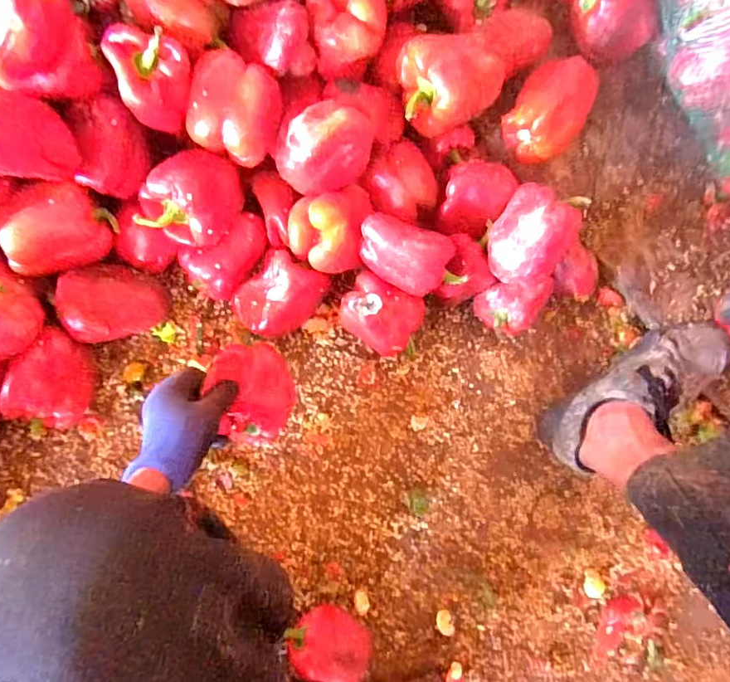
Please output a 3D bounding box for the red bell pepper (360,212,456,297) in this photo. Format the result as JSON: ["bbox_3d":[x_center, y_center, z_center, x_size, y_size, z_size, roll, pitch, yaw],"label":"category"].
[{"bbox_3d":[0.043,-0.097,0.589,0.108,0.075,0.065,20,82,-3],"label":"red bell pepper"}]

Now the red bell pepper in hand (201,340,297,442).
[{"bbox_3d":[-0.133,0.066,0.620,0.091,0.078,0.119,-6,84,-6],"label":"red bell pepper in hand"}]

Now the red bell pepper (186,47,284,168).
[{"bbox_3d":[-0.145,-0.255,0.562,0.091,0.068,0.096,16,82,-4],"label":"red bell pepper"}]

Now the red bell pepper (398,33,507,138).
[{"bbox_3d":[0.103,-0.297,0.586,0.119,0.069,0.092,-8,84,-6],"label":"red bell pepper"}]

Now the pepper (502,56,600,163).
[{"bbox_3d":[0.239,-0.294,0.645,0.095,0.070,0.117,35,82,-1],"label":"pepper"}]

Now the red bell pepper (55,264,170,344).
[{"bbox_3d":[-0.304,-0.046,0.611,0.103,0.091,0.079,-20,86,-7],"label":"red bell pepper"}]

